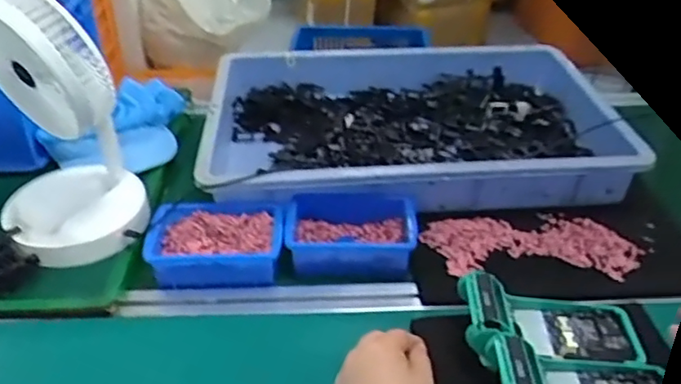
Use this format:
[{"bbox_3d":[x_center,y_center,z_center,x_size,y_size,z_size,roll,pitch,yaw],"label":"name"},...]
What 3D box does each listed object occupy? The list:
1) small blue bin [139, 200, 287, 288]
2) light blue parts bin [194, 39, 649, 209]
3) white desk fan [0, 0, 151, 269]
[{"bbox_3d":[-0.143,0.062,0.714,0.151,0.051,0.098,0,36,1],"label":"small blue bin"},{"bbox_3d":[0.070,-0.100,0.849,0.522,0.111,0.326,1,36,1],"label":"light blue parts bin"},{"bbox_3d":[-0.317,-0.070,0.675,0.150,0.305,0.145,-19,40,-24],"label":"white desk fan"}]

